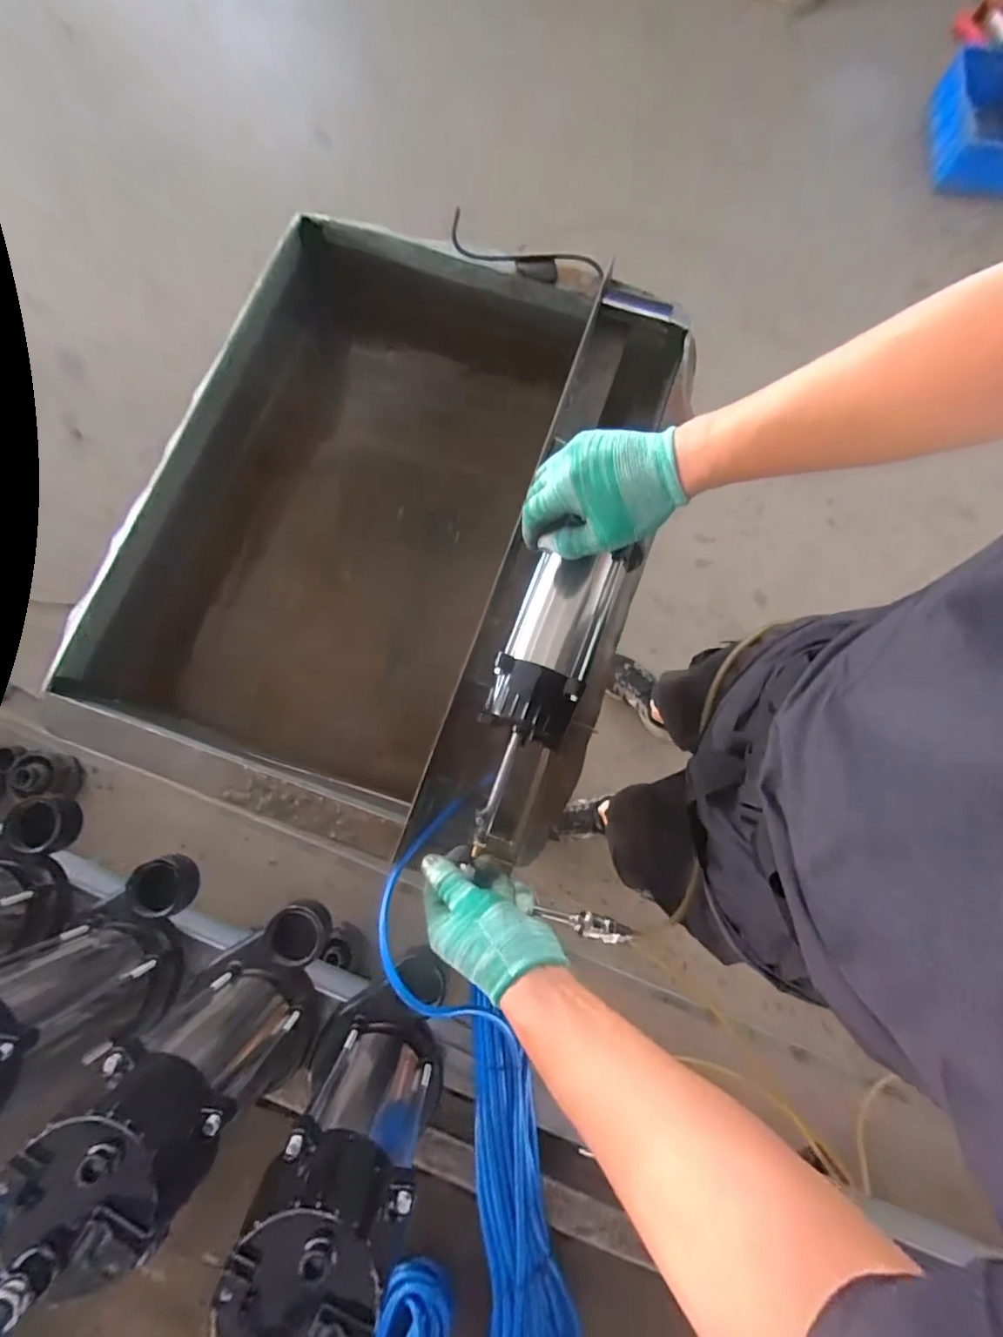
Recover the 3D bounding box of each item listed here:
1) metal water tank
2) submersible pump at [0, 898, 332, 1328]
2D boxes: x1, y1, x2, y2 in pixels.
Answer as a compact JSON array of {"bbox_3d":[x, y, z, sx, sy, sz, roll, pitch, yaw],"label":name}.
[{"bbox_3d":[-0.136,-0.168,0.724,0.616,0.266,0.741,17,80,2],"label":"metal water tank"},{"bbox_3d":[-0.208,0.285,0.388,0.130,0.241,0.112,-37,82,-7],"label":"submersible pump"}]

